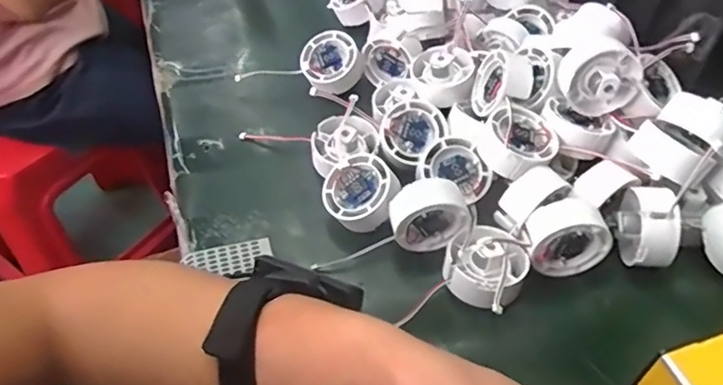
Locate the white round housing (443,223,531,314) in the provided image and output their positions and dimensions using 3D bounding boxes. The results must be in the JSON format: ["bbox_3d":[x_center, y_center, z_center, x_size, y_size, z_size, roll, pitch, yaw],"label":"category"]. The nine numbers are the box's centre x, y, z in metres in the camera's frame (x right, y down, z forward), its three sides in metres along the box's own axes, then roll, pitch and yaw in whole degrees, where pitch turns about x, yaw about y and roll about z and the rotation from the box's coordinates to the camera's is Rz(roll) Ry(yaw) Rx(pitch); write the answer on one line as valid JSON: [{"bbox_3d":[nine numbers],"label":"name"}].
[{"bbox_3d":[0.086,0.047,0.374,0.053,0.031,0.058,-1,49,1],"label":"white round housing"}]

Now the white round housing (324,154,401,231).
[{"bbox_3d":[0.000,-0.001,0.416,0.052,0.020,0.054,-13,62,25],"label":"white round housing"}]

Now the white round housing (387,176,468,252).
[{"bbox_3d":[0.047,0.016,0.397,0.053,0.047,0.027,-8,50,-5],"label":"white round housing"}]

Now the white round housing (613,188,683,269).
[{"bbox_3d":[0.192,0.023,0.380,0.025,0.051,0.052,-5,50,-3],"label":"white round housing"}]

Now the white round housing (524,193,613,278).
[{"bbox_3d":[0.140,0.030,0.381,0.053,0.046,0.032,0,49,2],"label":"white round housing"}]

